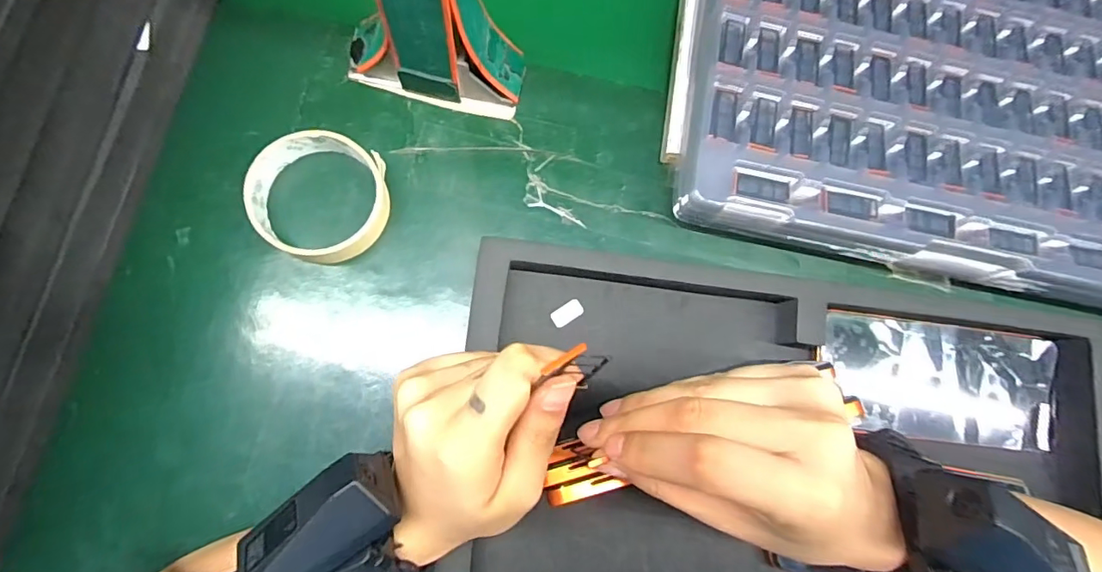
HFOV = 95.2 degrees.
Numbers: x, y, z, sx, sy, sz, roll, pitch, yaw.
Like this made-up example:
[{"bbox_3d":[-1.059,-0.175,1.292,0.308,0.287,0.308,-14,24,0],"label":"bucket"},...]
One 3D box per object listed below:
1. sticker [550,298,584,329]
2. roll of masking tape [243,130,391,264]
[{"bbox_3d":[0.011,0.018,0.327,0.022,0.004,0.012,-33,79,-10],"label":"sticker"},{"bbox_3d":[-0.150,-0.058,0.327,0.082,0.030,0.078,1,78,-6],"label":"roll of masking tape"}]

